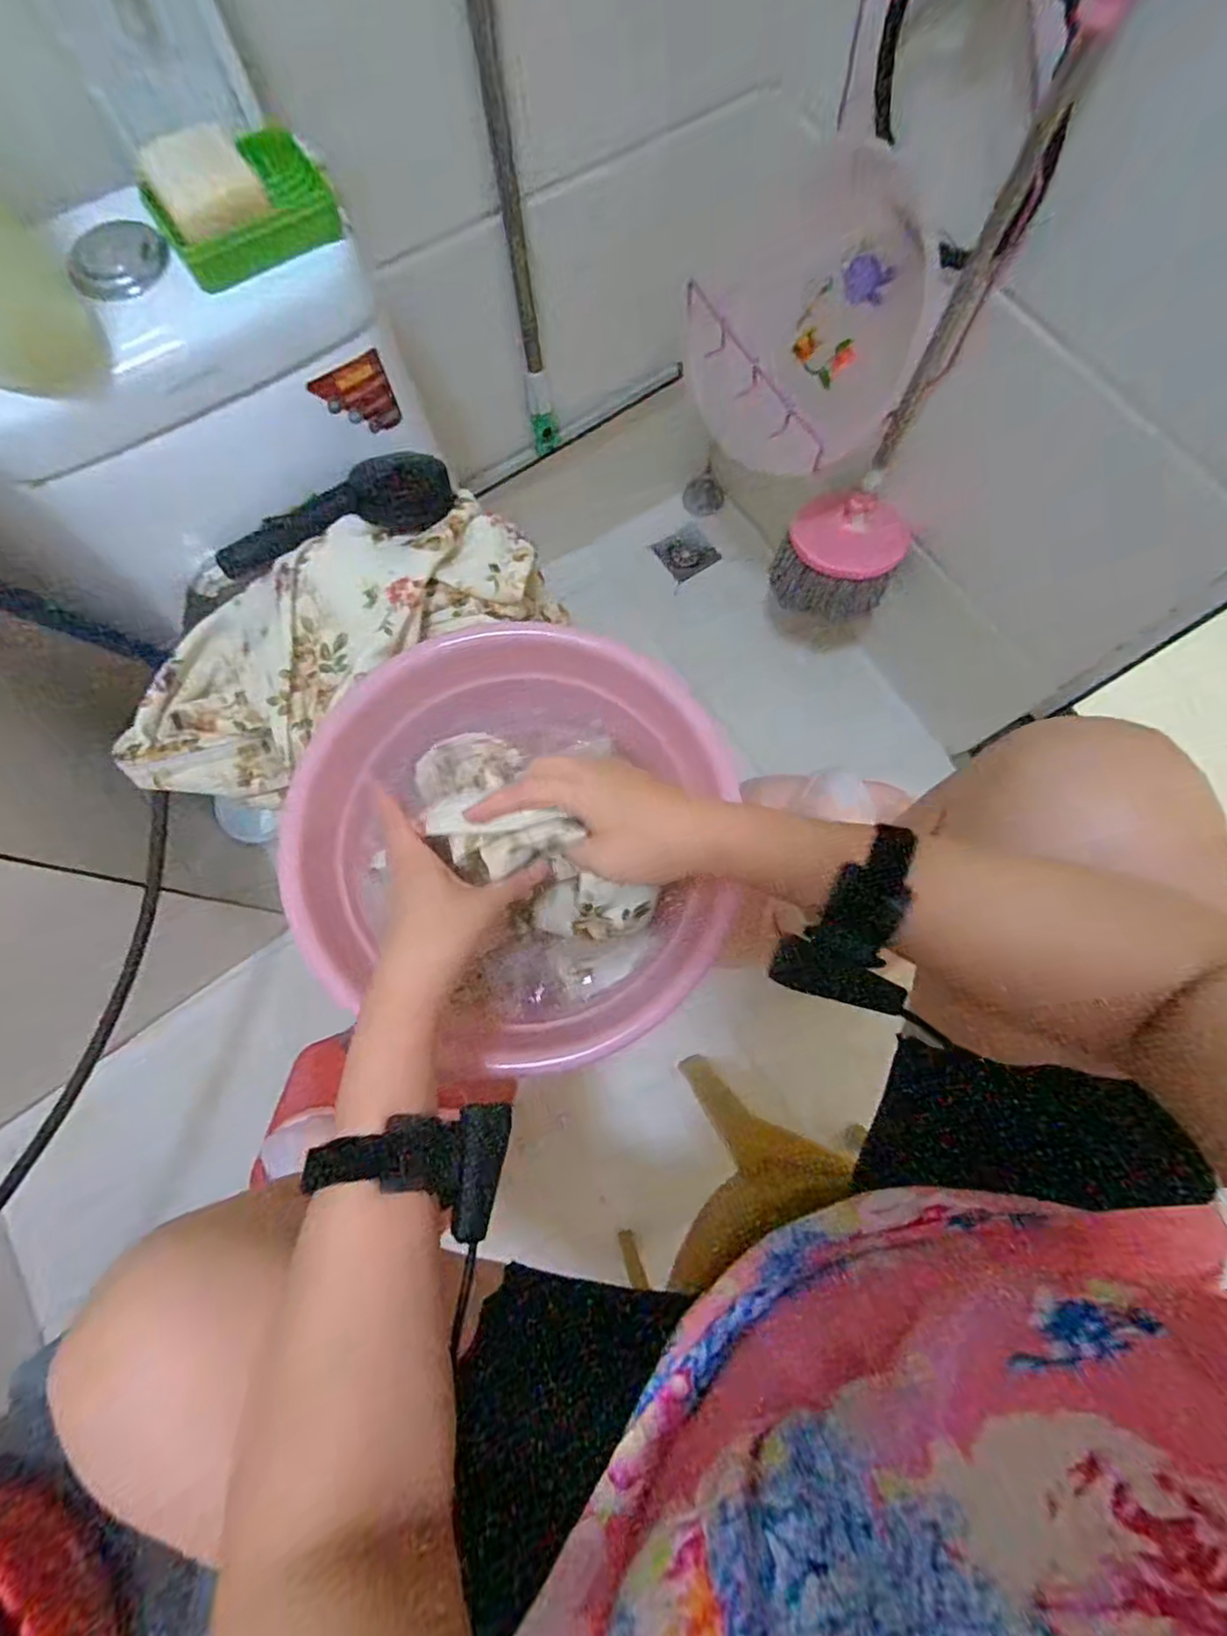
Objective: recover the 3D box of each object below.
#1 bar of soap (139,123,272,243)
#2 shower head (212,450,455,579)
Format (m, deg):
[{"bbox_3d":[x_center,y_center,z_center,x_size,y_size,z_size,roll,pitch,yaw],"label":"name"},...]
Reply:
[{"bbox_3d":[-0.273,-0.423,0.413,0.062,0.026,0.051,-35,78,-7],"label":"bar of soap"},{"bbox_3d":[-0.255,-0.279,0.569,0.217,0.042,0.044,-18,76,-3],"label":"shower head"}]

